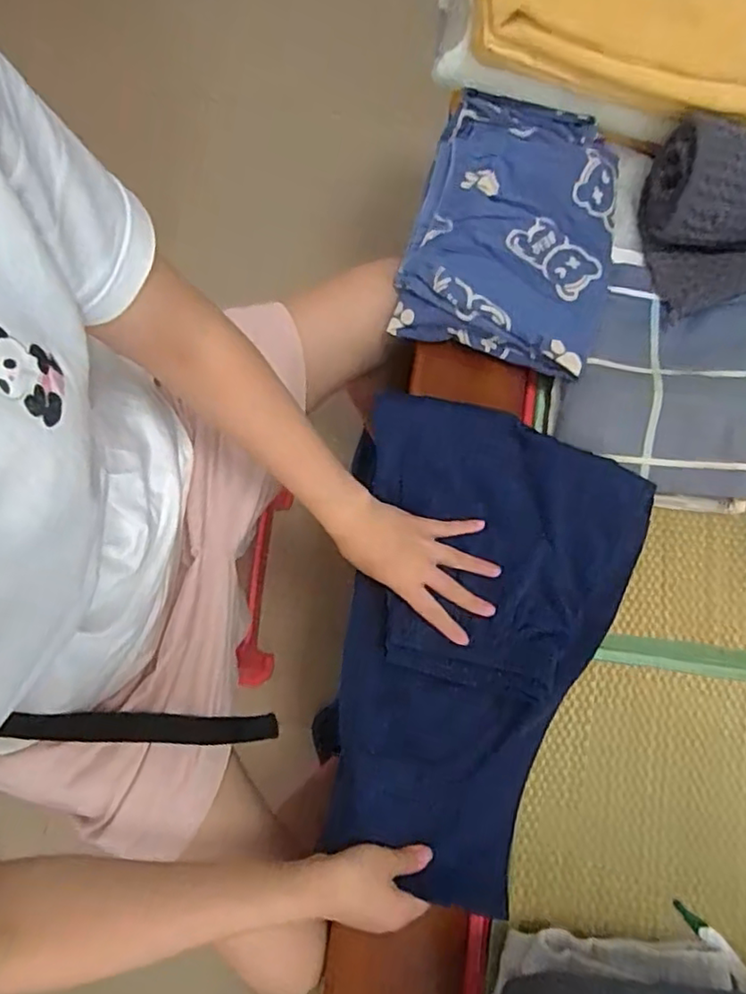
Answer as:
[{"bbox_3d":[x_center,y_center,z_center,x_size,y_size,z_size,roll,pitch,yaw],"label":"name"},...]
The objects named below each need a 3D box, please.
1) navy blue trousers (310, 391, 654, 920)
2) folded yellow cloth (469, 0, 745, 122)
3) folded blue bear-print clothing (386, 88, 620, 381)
[{"bbox_3d":[0.066,0.117,0.569,0.275,0.047,0.407,25,79,7],"label":"navy blue trousers"},{"bbox_3d":[0.255,-0.465,0.588,0.325,0.056,0.148,8,104,-11],"label":"folded yellow cloth"},{"bbox_3d":[0.151,-0.280,0.641,0.210,0.050,0.275,17,78,5],"label":"folded blue bear-print clothing"}]

